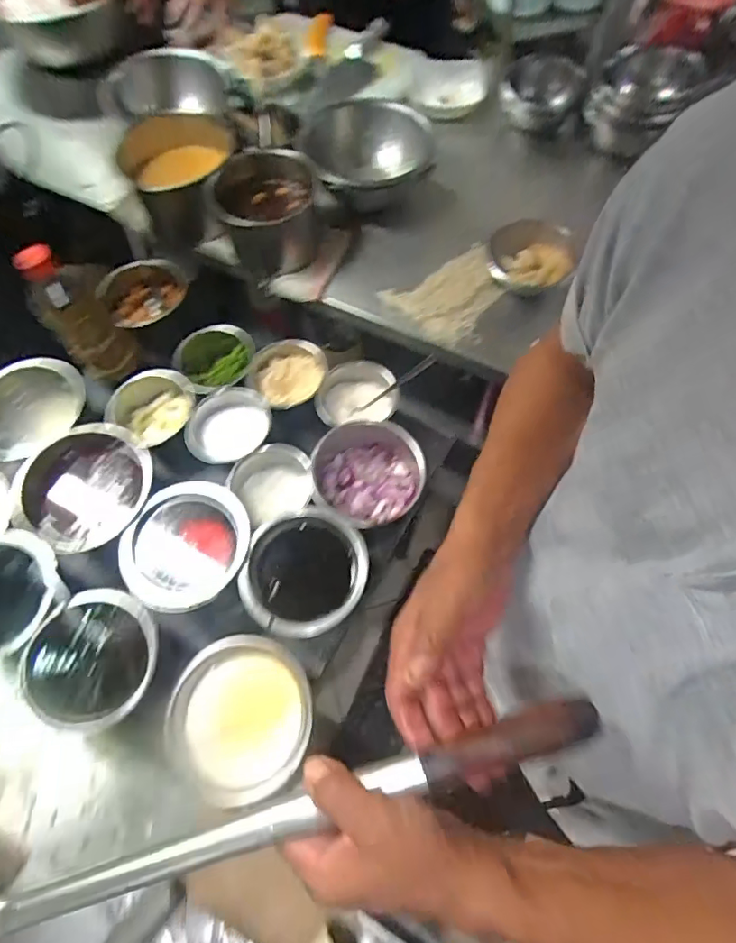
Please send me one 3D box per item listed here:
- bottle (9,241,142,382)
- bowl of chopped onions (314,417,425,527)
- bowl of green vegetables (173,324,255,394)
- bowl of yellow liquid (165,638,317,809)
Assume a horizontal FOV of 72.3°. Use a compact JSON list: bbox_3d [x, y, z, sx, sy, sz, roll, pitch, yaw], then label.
[{"bbox_3d":[-0.401,-0.222,0.721,0.068,0.201,0.097,37,70,17],"label":"bottle"},{"bbox_3d":[-0.002,0.008,0.733,0.158,0.090,0.146,0,64,0],"label":"bowl of chopped onions"},{"bbox_3d":[-0.243,-0.167,0.825,0.114,0.082,0.120,0,64,0],"label":"bowl of green vegetables"},{"bbox_3d":[-0.157,0.308,0.637,0.170,0.081,0.179,0,64,0],"label":"bowl of yellow liquid"}]

